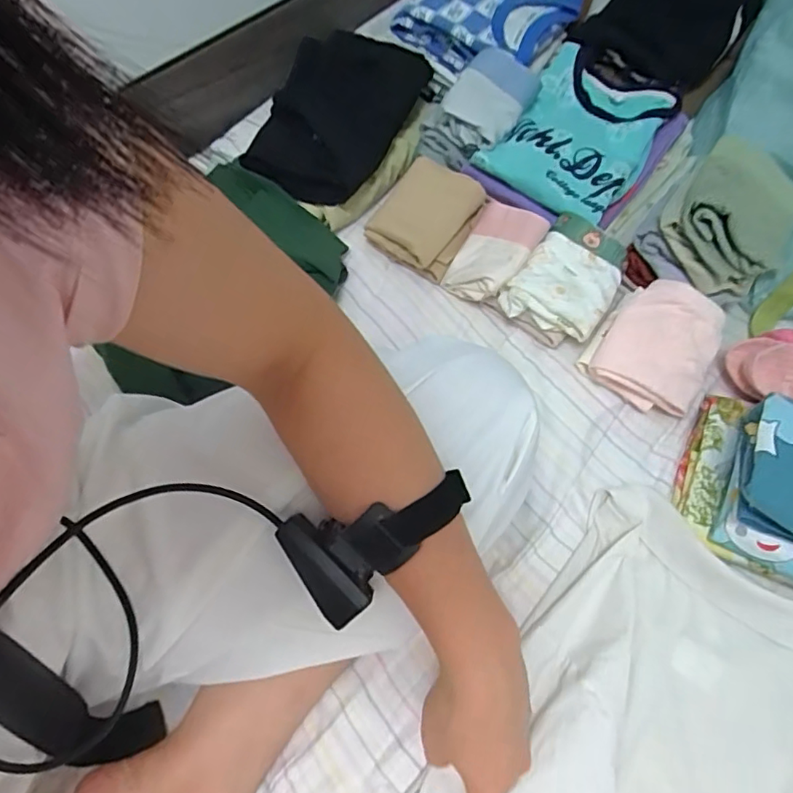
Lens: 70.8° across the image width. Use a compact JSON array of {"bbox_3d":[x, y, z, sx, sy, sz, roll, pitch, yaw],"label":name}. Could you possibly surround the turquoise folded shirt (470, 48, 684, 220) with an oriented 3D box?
[{"bbox_3d":[0.192,-0.283,0.590,0.153,0.032,0.213,31,68,16],"label":"turquoise folded shirt"}]

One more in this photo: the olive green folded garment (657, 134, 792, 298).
[{"bbox_3d":[0.296,-0.159,0.490,0.104,0.071,0.109,40,70,19],"label":"olive green folded garment"}]

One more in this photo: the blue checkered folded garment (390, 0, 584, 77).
[{"bbox_3d":[0.111,-0.456,0.655,0.160,0.051,0.186,33,68,17],"label":"blue checkered folded garment"}]

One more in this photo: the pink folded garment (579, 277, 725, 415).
[{"bbox_3d":[0.230,-0.045,0.501,0.096,0.065,0.099,28,67,14],"label":"pink folded garment"}]

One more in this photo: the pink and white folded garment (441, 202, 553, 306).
[{"bbox_3d":[0.098,-0.147,0.552,0.073,0.050,0.107,35,69,17],"label":"pink and white folded garment"}]

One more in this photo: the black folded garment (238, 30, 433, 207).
[{"bbox_3d":[-0.061,-0.318,0.620,0.135,0.043,0.244,20,65,11],"label":"black folded garment"}]

